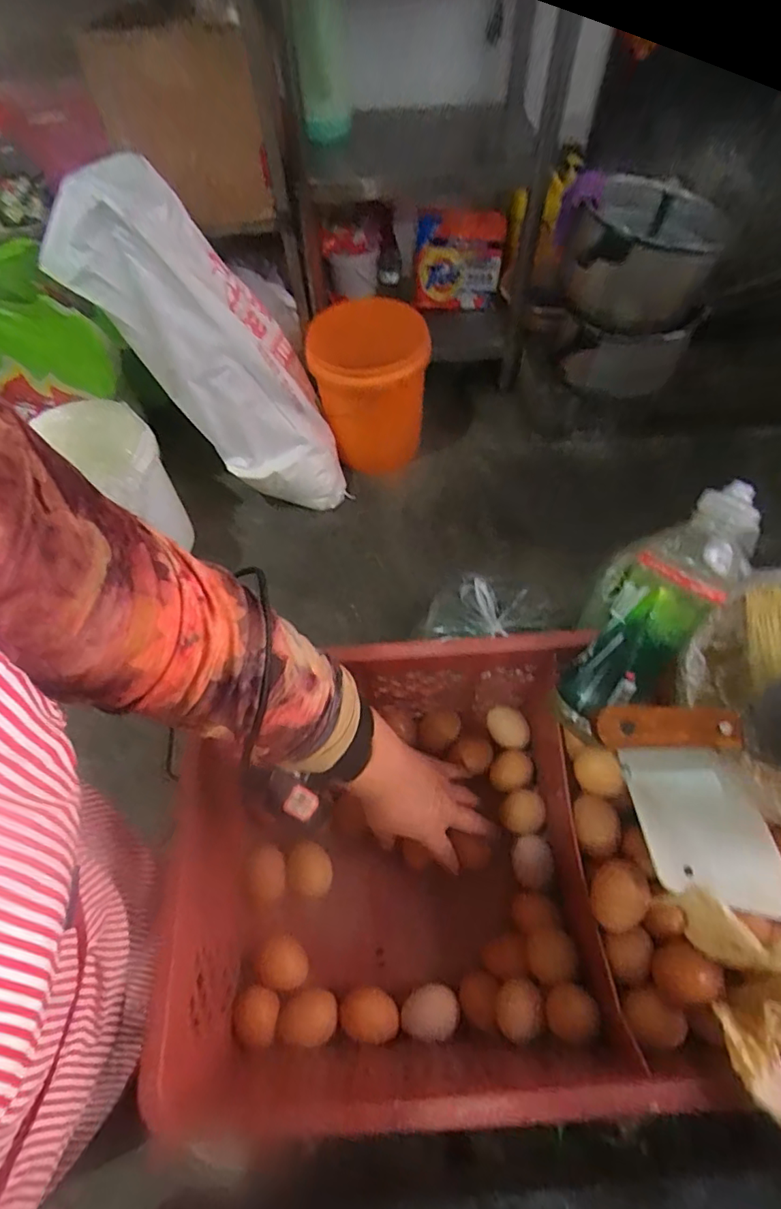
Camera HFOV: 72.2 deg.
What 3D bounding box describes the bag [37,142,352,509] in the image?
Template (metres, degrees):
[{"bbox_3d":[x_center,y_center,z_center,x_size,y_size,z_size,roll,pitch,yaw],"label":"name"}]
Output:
[{"bbox_3d":[-0.375,-0.552,1.260,0.236,0.818,0.260,-5,56,30],"label":"bag"}]

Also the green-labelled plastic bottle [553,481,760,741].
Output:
[{"bbox_3d":[0.218,0.010,0.445,0.082,0.069,0.233,37,109,22],"label":"green-labelled plastic bottle"}]

